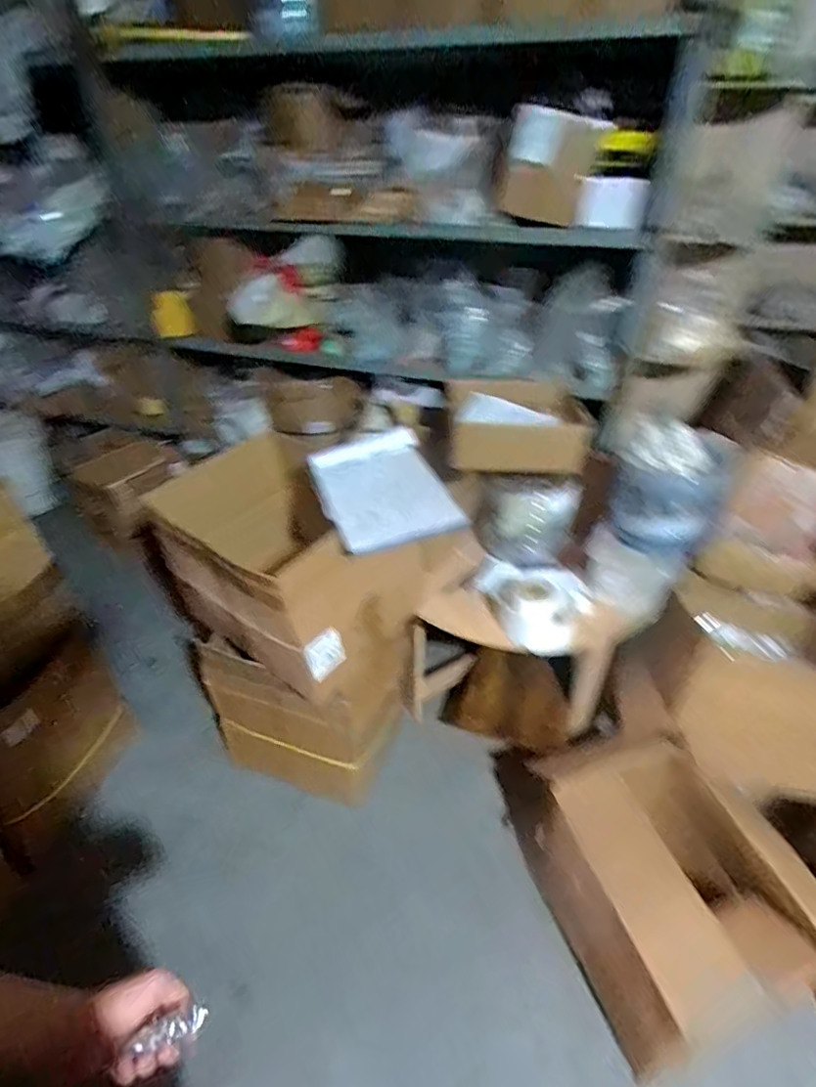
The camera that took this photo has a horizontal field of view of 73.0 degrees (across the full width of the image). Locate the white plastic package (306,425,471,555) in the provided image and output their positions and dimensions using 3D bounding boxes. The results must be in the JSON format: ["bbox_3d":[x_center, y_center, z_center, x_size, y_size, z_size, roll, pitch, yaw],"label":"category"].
[{"bbox_3d":[-0.048,-0.108,1.072,0.237,0.029,0.282,-16,54,-15],"label":"white plastic package"}]

